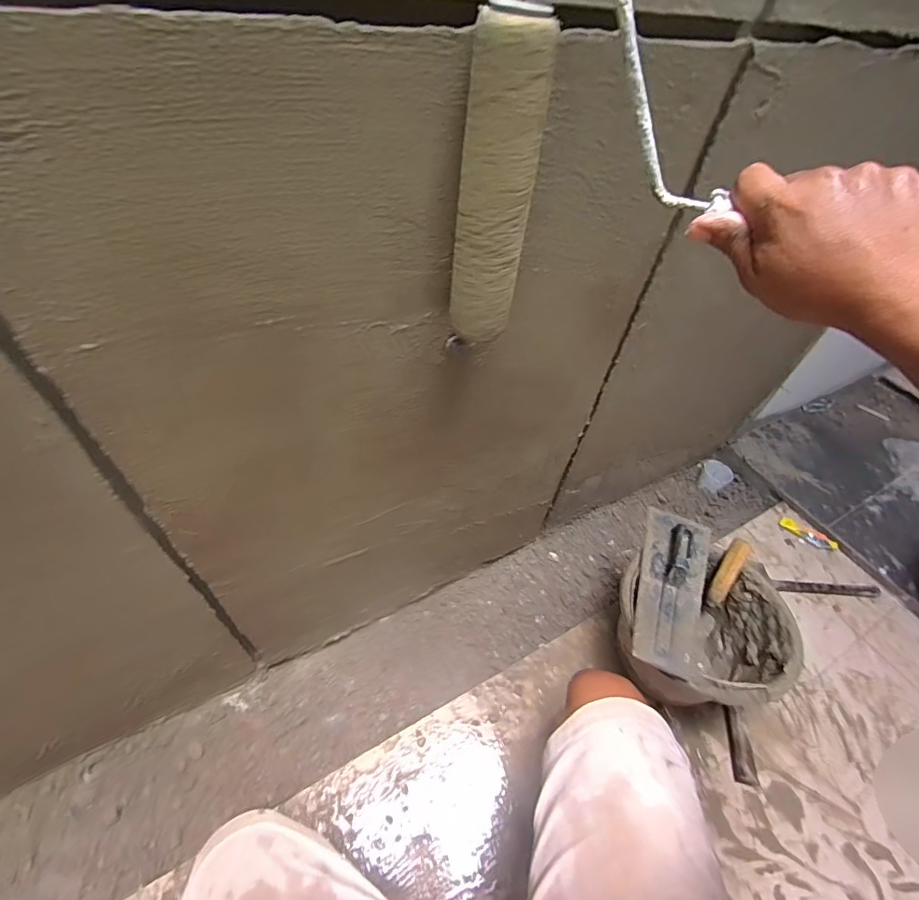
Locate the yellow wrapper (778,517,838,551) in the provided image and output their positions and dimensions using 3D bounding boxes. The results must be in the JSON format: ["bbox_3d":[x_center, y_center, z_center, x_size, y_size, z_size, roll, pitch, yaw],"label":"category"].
[{"bbox_3d":[0.843,0.203,1.085,0.122,0.011,0.040,33,54,20],"label":"yellow wrapper"}]

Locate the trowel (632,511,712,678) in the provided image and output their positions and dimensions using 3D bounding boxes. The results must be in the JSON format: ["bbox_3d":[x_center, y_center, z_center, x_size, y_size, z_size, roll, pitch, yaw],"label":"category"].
[{"bbox_3d":[0.355,0.215,0.739,0.113,0.054,0.287,20,50,11],"label":"trowel"}]

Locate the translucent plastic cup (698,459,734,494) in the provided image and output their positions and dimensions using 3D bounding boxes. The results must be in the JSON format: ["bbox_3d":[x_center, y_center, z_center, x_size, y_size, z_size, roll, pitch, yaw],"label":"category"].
[{"bbox_3d":[0.699,0.071,1.231,0.075,0.050,0.082,3,49,-4],"label":"translucent plastic cup"}]

